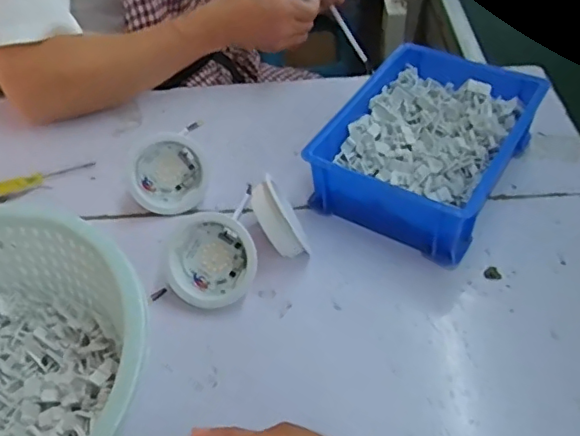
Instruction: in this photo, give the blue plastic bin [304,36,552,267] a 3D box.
[{"bbox_3d":[0.129,-0.072,0.504,0.144,0.065,0.208,23,55,25],"label":"blue plastic bin"}]

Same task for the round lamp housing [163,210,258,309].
[{"bbox_3d":[-0.061,0.032,0.436,0.070,0.019,0.071,-18,91,11],"label":"round lamp housing"}]

